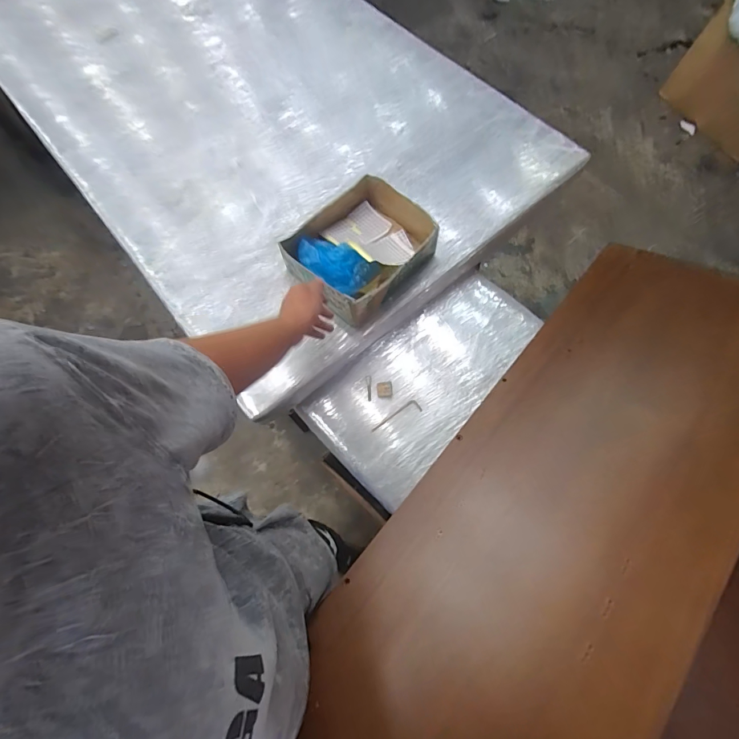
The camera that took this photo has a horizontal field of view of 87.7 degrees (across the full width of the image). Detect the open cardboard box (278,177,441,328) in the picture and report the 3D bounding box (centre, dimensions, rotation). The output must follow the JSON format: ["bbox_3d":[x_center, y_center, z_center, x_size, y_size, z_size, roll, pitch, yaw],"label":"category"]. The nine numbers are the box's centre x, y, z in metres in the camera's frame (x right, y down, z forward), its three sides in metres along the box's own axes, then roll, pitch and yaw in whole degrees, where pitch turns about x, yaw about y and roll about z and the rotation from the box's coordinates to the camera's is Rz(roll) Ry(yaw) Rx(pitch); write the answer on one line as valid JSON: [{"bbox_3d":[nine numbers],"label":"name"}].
[{"bbox_3d":[-0.002,-0.265,0.816,0.222,0.103,0.300,41,76,14],"label":"open cardboard box"}]

